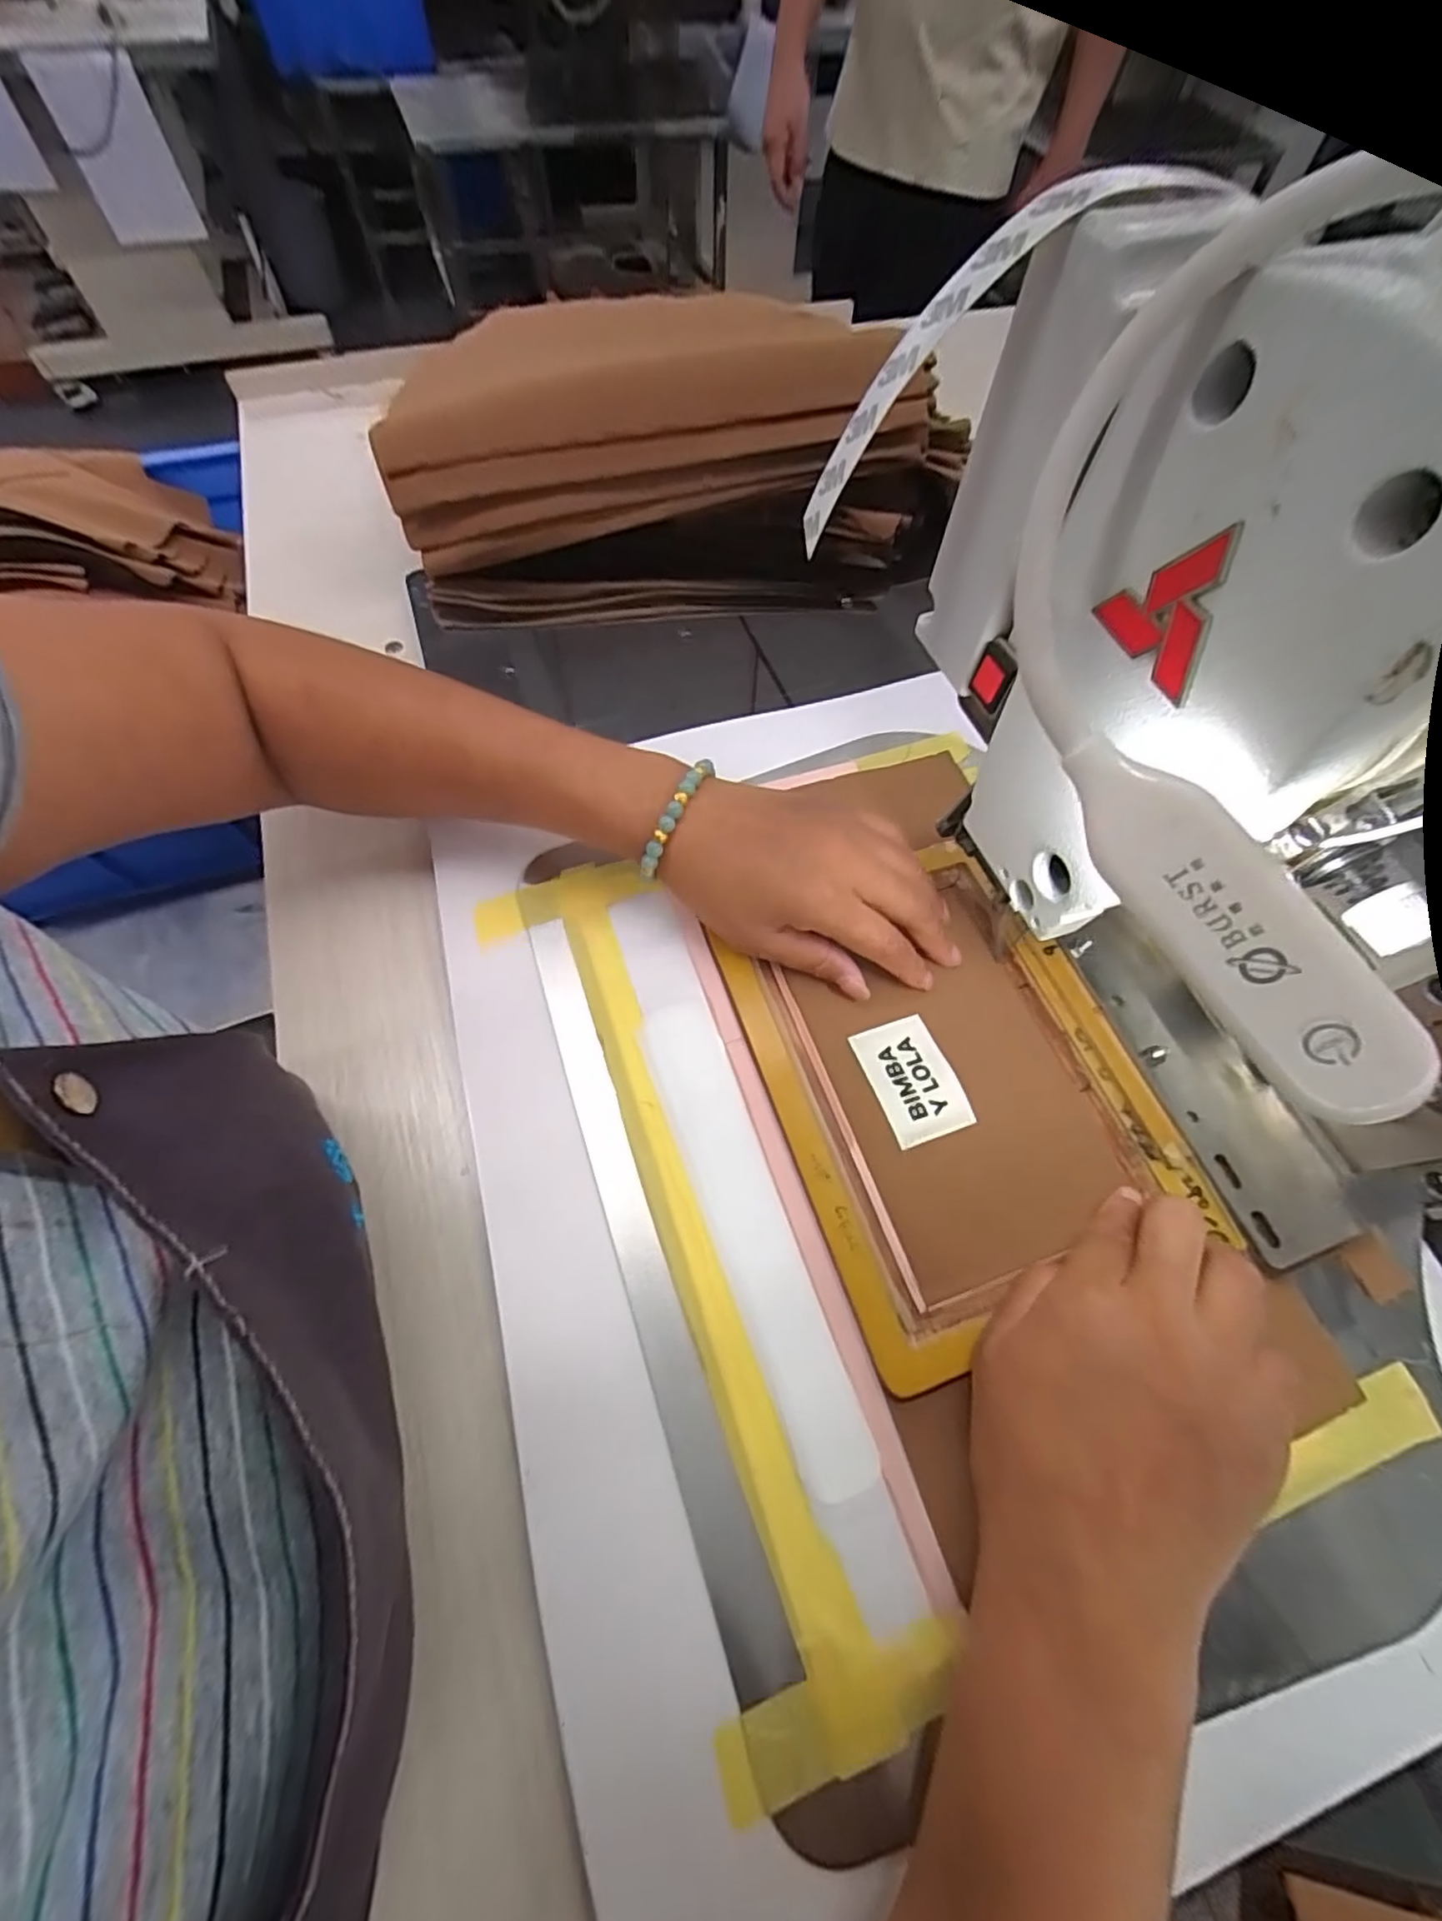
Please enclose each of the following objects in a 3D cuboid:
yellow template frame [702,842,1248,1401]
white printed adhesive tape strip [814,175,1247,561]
[{"bbox_3d":[0.104,0.051,0.314,0.167,0.013,0.223,-18,66,-10],"label":"yellow template frame"},{"bbox_3d":[0.070,-0.175,0.189,0.126,0.036,0.015,-31,62,31],"label":"white printed adhesive tape strip"}]

